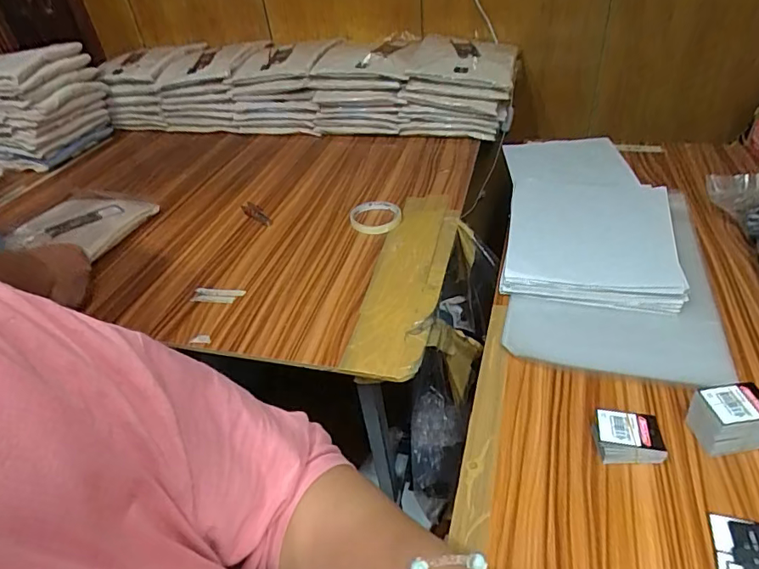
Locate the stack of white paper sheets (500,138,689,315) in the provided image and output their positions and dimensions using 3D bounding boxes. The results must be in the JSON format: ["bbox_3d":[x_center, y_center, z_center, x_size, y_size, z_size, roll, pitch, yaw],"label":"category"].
[{"bbox_3d":[0.313,-0.136,0.766,0.217,0.034,0.490,3,39,13],"label":"stack of white paper sheets"}]

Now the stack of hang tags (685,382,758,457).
[{"bbox_3d":[0.307,0.121,0.428,0.057,0.053,0.040,-5,38,3],"label":"stack of hang tags"}]

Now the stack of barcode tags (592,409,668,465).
[{"bbox_3d":[0.225,0.138,0.440,0.056,0.024,0.040,-1,38,8],"label":"stack of barcode tags"}]

